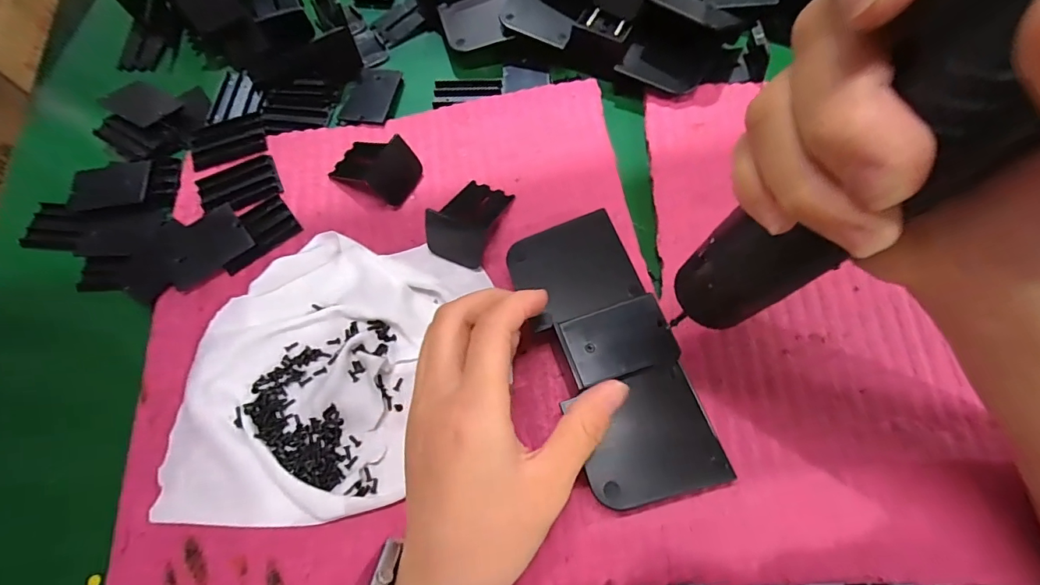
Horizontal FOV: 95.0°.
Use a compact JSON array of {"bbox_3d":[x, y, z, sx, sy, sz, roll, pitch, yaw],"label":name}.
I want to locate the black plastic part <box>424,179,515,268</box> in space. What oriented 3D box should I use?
[{"bbox_3d":[-0.034,-0.049,0.308,0.037,0.023,0.060,20,69,10],"label":"black plastic part"}]

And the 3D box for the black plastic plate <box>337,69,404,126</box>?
[{"bbox_3d":[-0.115,-0.153,0.368,0.038,0.004,0.054,10,68,6],"label":"black plastic plate"}]

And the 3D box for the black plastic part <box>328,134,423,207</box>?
[{"bbox_3d":[-0.100,-0.088,0.324,0.062,0.029,0.036,28,71,13],"label":"black plastic part"}]

